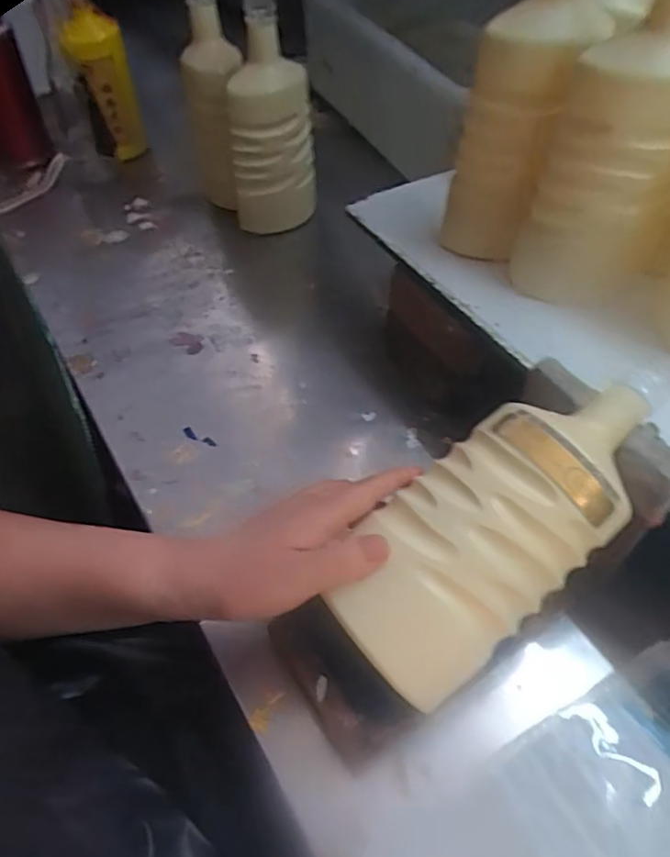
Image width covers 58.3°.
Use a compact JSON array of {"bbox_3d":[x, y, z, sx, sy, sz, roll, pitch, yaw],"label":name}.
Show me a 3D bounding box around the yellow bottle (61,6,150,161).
[{"bbox_3d":[-0.268,-0.393,0.715,0.066,0.173,0.044,-17,55,-9],"label":"yellow bottle"}]

